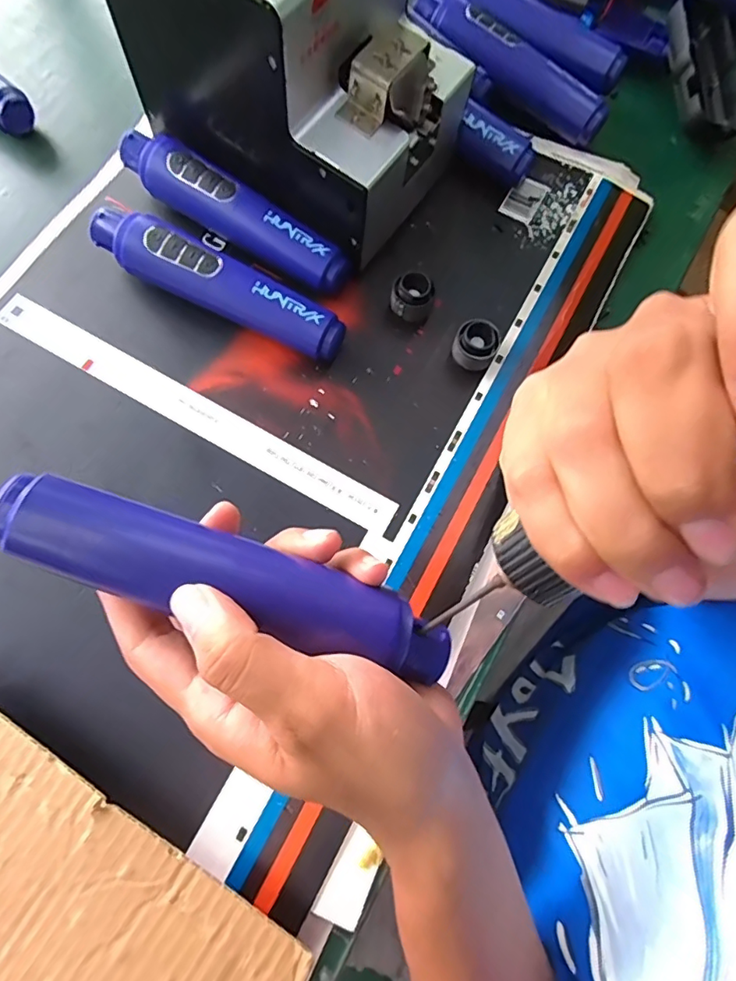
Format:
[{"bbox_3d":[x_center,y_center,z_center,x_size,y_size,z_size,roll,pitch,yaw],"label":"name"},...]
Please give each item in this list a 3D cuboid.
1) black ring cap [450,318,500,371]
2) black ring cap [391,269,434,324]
[{"bbox_3d":[0.072,-0.097,0.348,0.028,0.027,0.026,1,74,-4],"label":"black ring cap"},{"bbox_3d":[0.031,-0.134,0.357,0.028,0.025,0.028,1,74,-4],"label":"black ring cap"}]

